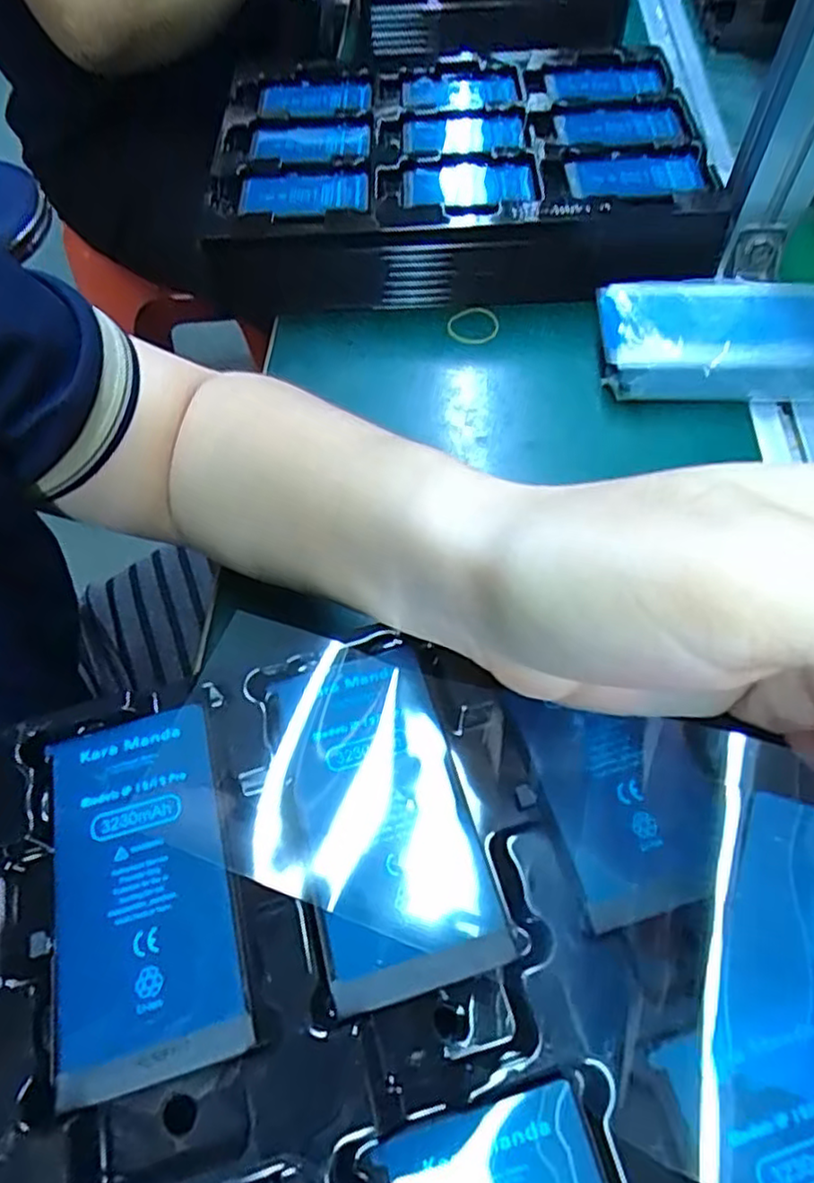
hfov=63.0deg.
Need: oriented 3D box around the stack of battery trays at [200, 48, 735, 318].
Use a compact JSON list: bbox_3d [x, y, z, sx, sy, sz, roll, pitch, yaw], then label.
[{"bbox_3d":[0.037,-0.322,0.497,0.336,0.058,0.250,-1,60,0],"label":"stack of battery trays"}]

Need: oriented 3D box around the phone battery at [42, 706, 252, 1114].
[{"bbox_3d":[-0.068,0.073,0.167,0.043,0.004,0.084,-15,61,-8],"label":"phone battery"}]

